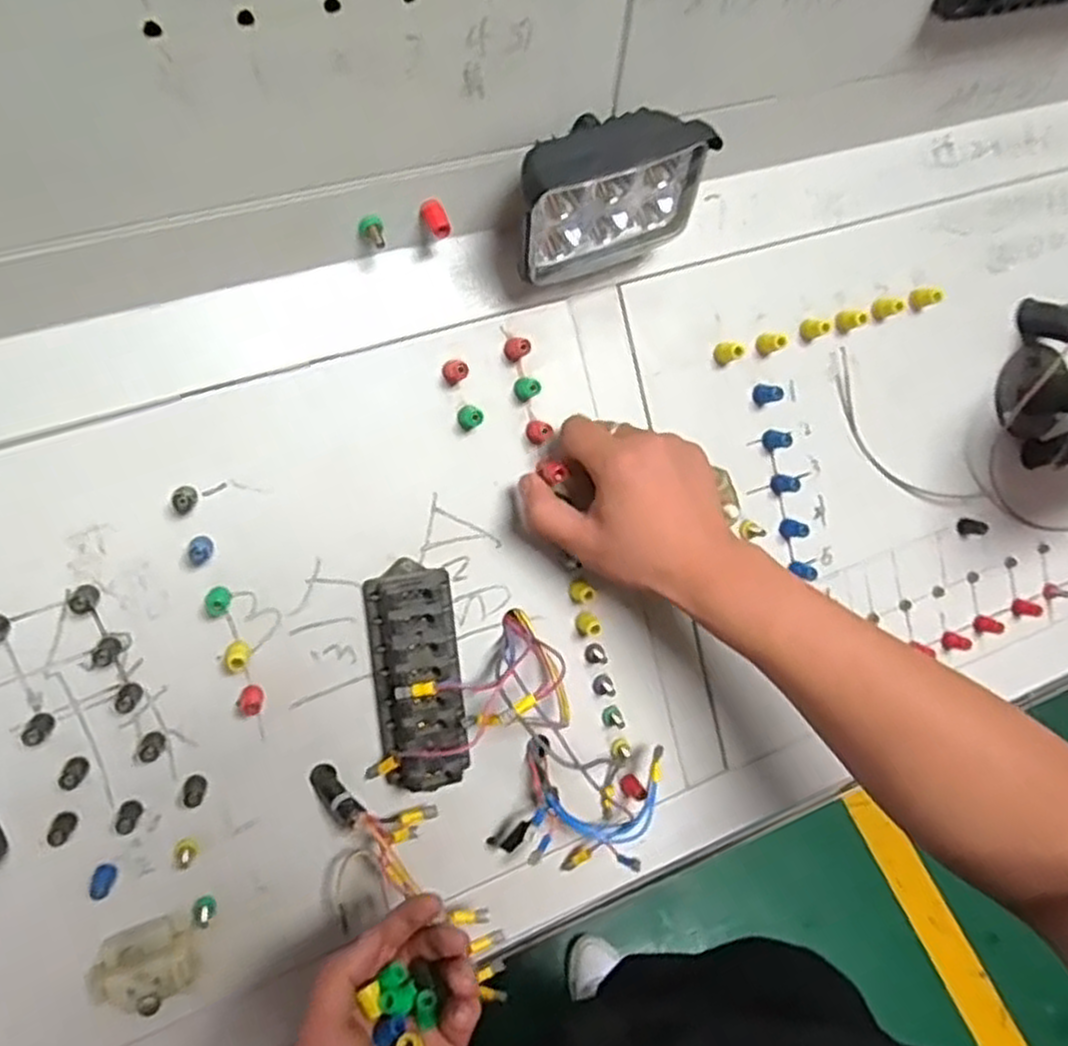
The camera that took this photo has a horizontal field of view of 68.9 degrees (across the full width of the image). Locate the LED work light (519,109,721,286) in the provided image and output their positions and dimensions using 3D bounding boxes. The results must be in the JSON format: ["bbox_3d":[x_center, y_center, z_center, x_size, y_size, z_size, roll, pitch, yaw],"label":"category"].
[{"bbox_3d":[0.035,-0.183,0.436,0.114,0.078,0.046,-21,63,-16],"label":"LED work light"}]

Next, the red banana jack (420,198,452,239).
[{"bbox_3d":[-0.055,-0.171,0.434,0.012,0.010,0.026,-16,62,-13],"label":"red banana jack"}]

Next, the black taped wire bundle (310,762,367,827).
[{"bbox_3d":[-0.122,0.167,0.480,0.016,0.015,0.043,-36,68,-22],"label":"black taped wire bundle"}]

